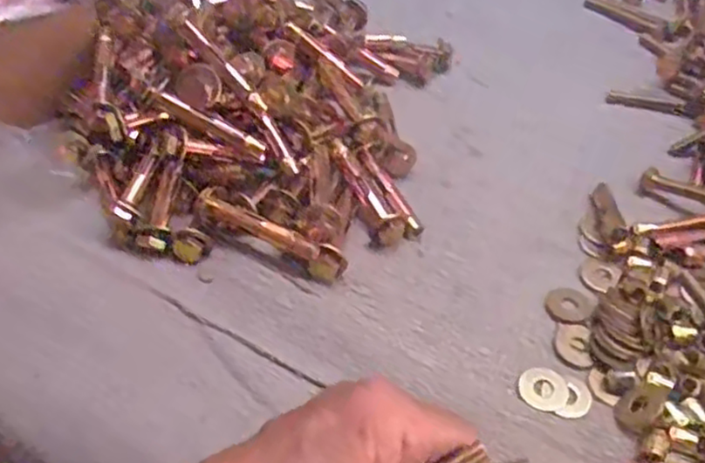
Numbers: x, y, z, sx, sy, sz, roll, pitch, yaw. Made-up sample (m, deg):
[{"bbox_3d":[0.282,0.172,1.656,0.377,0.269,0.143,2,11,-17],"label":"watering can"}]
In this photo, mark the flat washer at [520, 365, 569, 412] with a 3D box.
[{"bbox_3d":[0.082,0.067,0.291,0.020,0.004,0.021,-1,50,1],"label":"flat washer"}]

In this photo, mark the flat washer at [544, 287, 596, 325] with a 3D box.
[{"bbox_3d":[0.102,0.034,0.319,0.022,0.004,0.021,-1,50,1],"label":"flat washer"}]

